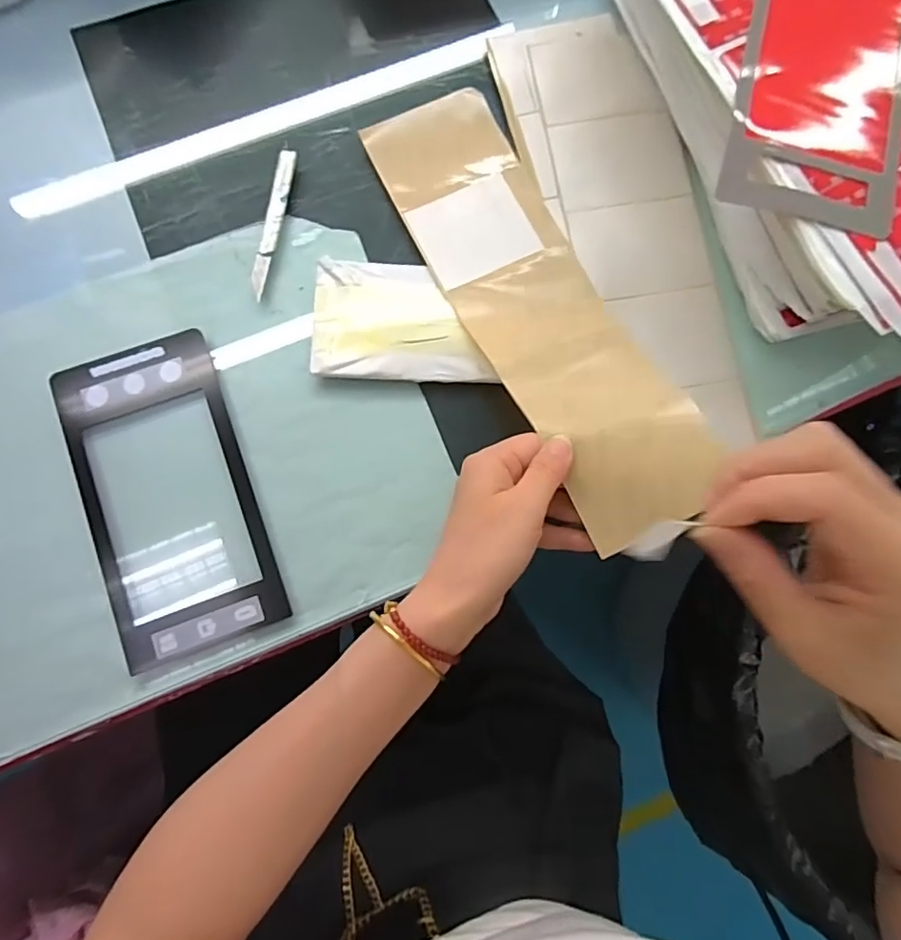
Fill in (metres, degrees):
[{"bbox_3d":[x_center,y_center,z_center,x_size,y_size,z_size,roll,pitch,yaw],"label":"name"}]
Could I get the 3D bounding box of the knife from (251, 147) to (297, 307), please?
[{"bbox_3d":[-0.121,-0.167,0.375,0.011,0.009,0.105,11,81,0],"label":"knife"}]

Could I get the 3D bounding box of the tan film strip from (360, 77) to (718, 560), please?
[{"bbox_3d":[0.054,-0.112,0.362,0.091,0.026,0.326,-27,74,-3],"label":"tan film strip"}]

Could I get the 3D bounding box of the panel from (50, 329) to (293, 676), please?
[{"bbox_3d":[-0.177,0.014,0.348,0.098,0.005,0.195,-19,82,-7],"label":"panel"}]

